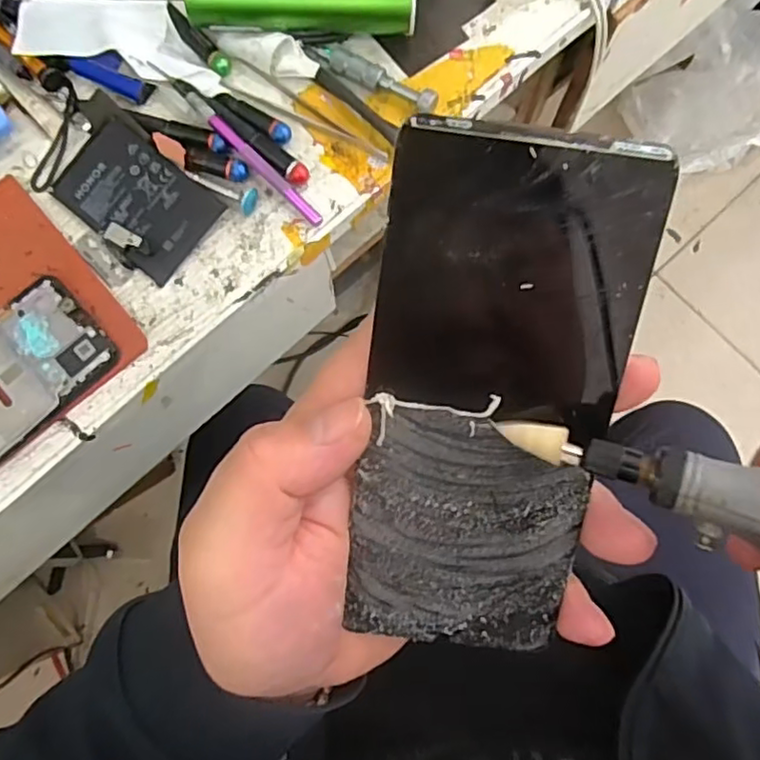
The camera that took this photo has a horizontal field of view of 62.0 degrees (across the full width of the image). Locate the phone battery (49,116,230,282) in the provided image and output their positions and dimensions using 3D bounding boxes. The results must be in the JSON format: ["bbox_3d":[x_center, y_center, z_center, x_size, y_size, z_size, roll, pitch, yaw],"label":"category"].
[{"bbox_3d":[-0.154,-0.114,0.397,0.096,0.009,0.064,39,88,6],"label":"phone battery"}]

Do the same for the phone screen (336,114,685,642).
[{"bbox_3d":[0.031,0.012,0.182,0.069,0.006,0.155,5,110,-2],"label":"phone screen"}]

